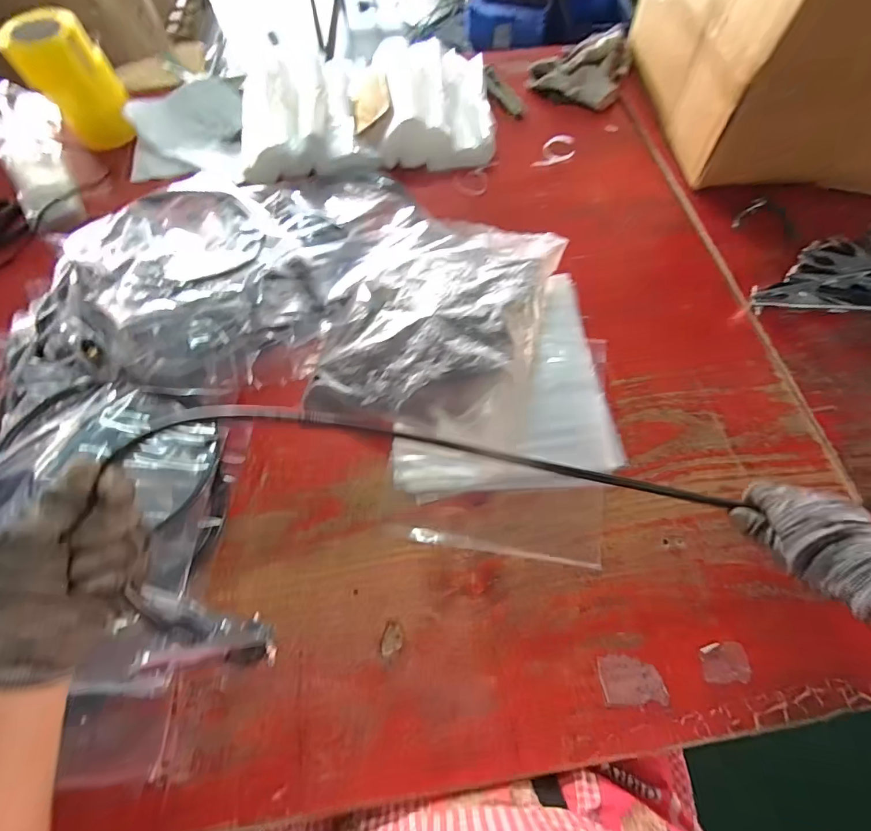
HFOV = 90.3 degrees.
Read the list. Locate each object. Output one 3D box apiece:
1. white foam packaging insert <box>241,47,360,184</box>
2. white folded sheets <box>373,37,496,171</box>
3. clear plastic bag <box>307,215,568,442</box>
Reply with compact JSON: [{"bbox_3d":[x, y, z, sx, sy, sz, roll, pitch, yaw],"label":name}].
[{"bbox_3d":[-0.247,-0.560,0.790,0.212,0.053,0.291,-7,65,-2],"label":"white foam packaging insert"},{"bbox_3d":[-0.005,-0.586,0.805,0.209,0.067,0.288,-4,65,-1],"label":"white folded sheets"},{"bbox_3d":[0.004,-0.150,0.599,0.292,0.067,0.381,14,66,7],"label":"clear plastic bag"}]

